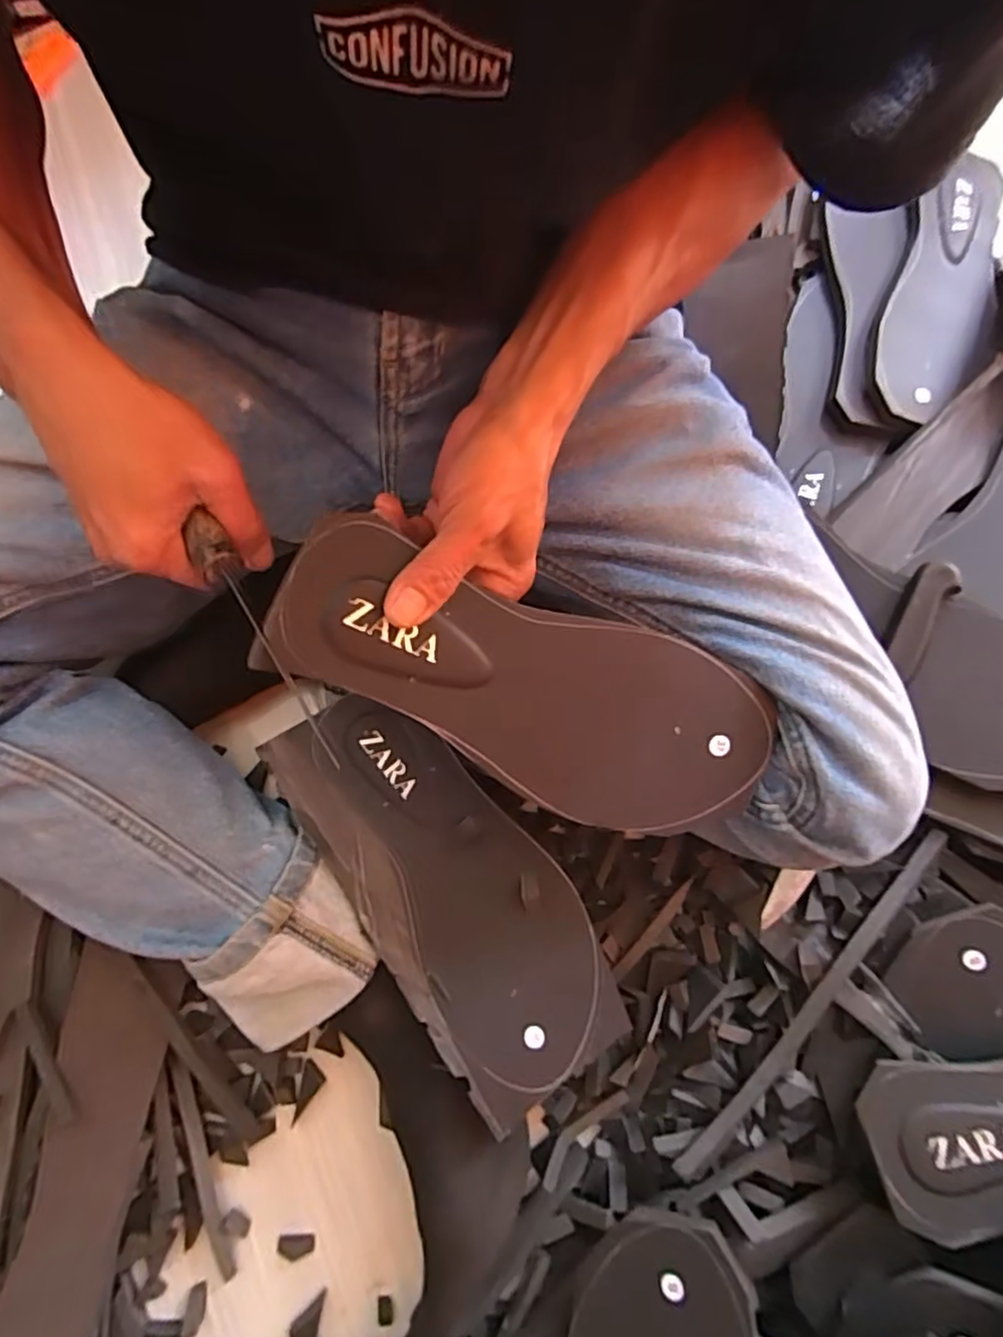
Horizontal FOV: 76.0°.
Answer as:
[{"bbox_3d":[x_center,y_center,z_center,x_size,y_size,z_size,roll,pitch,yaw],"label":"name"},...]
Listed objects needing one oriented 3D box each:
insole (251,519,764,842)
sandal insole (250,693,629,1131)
[{"bbox_3d":[0.016,0.012,0.309,0.244,0.012,0.095,19,89,-14],"label":"insole"},{"bbox_3d":[-0.034,0.125,0.381,0.110,0.013,0.250,-36,79,-6],"label":"sandal insole"}]

